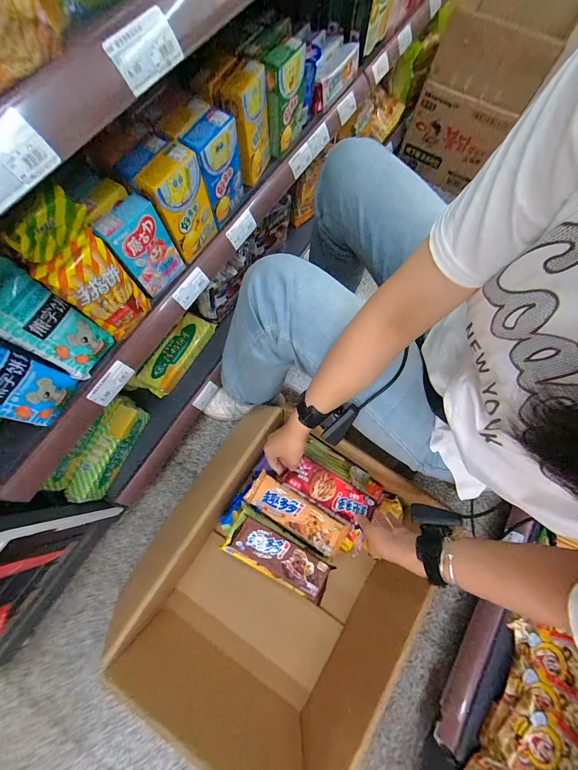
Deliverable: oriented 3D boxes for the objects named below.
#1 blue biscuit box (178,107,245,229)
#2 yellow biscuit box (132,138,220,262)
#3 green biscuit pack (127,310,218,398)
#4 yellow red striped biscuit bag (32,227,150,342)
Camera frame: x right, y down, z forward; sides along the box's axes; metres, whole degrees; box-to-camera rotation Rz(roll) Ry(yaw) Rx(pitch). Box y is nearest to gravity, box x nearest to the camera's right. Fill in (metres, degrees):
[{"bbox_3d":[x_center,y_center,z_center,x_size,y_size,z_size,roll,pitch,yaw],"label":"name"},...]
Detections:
[{"bbox_3d":[-0.124,-0.369,0.501,0.051,0.141,0.095,34,76,8],"label":"blue biscuit box"},{"bbox_3d":[-0.177,-0.293,0.479,0.044,0.149,0.094,35,76,8],"label":"yellow biscuit box"},{"bbox_3d":[-0.310,-0.080,0.769,0.097,0.044,0.262,34,76,8],"label":"green biscuit pack"},{"bbox_3d":[-0.277,-0.140,0.428,0.043,0.150,0.088,35,76,8],"label":"yellow red striped biscuit bag"}]

